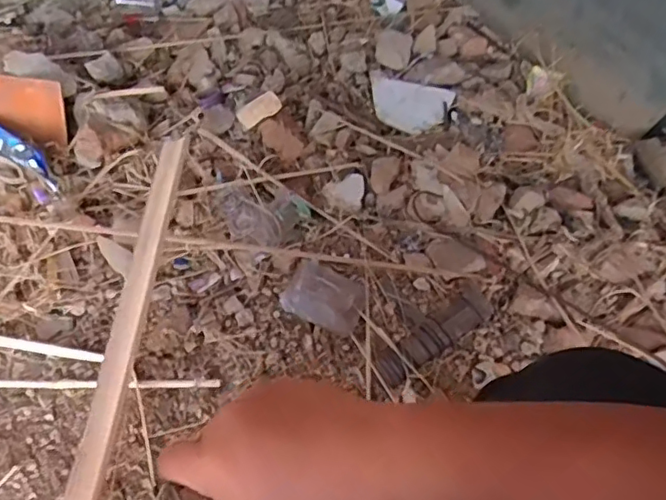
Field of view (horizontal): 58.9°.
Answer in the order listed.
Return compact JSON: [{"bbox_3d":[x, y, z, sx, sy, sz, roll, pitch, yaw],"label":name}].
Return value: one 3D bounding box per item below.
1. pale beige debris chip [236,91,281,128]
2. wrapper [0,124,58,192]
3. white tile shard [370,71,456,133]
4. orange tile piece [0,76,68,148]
[{"bbox_3d":[-0.130,-0.247,1.040,0.077,0.012,0.040,-28,92,10],"label":"pale beige debris chip"},{"bbox_3d":[-0.506,-0.159,0.943,0.187,0.049,0.029,32,60,20],"label":"wrapper"},{"bbox_3d":[0.142,-0.291,1.170,0.170,0.017,0.133,22,61,13],"label":"white tile shard"},{"bbox_3d":[-0.548,-0.237,0.985,0.211,0.103,0.015,8,18,7],"label":"orange tile piece"}]

